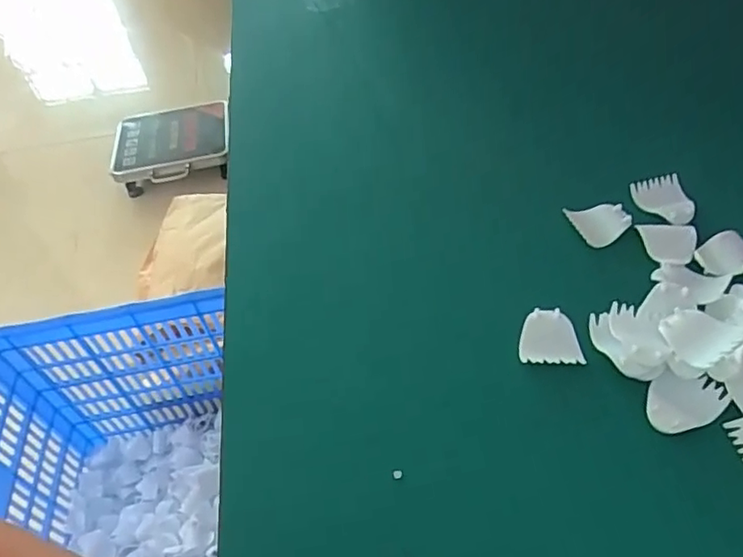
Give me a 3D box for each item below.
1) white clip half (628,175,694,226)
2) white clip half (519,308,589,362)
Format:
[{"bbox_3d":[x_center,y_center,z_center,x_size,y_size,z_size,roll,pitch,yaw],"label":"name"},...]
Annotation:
[{"bbox_3d":[0.237,-0.060,0.467,0.043,0.012,0.051,-9,49,0],"label":"white clip half"},{"bbox_3d":[0.120,0.039,0.393,0.040,0.006,0.043,1,48,8],"label":"white clip half"}]

